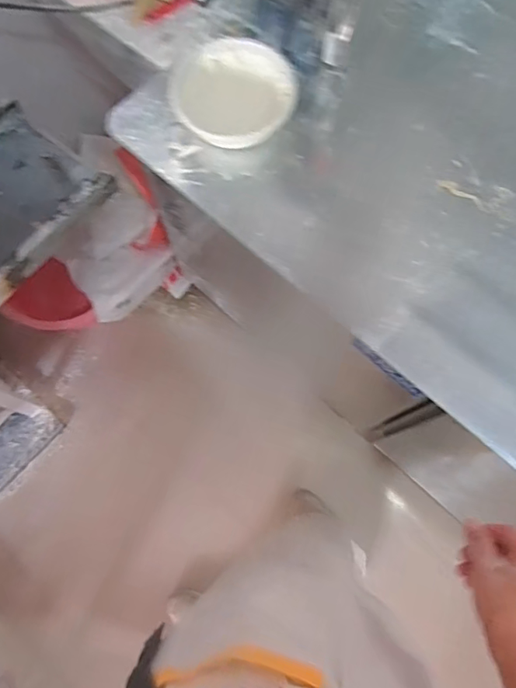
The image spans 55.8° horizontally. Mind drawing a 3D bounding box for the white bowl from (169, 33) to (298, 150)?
[{"bbox_3d":[-0.037,-0.416,0.805,0.206,0.072,0.213,0,74,0],"label":"white bowl"}]

